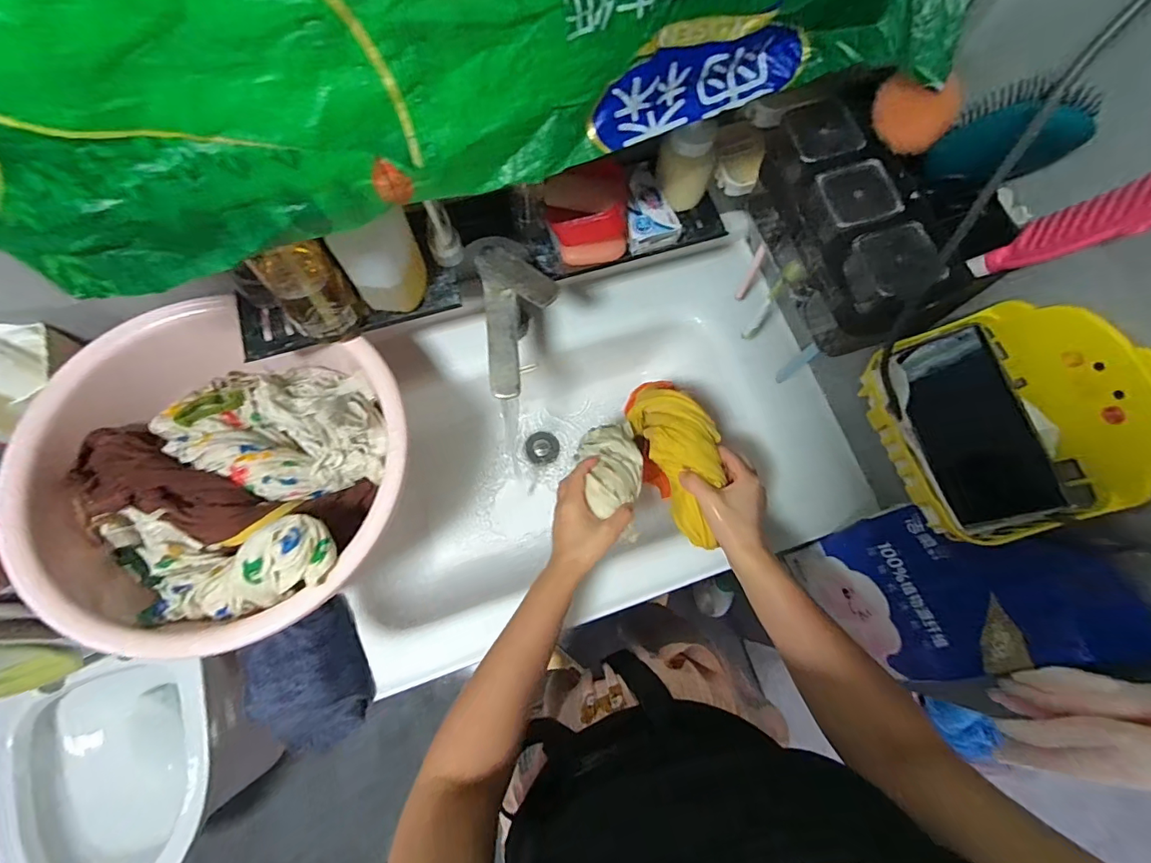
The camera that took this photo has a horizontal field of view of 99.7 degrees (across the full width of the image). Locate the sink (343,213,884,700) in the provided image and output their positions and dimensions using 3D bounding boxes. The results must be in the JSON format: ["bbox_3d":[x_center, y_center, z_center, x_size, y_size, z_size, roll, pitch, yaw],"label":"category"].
[{"bbox_3d":[0.013,0.025,0.732,0.673,0.180,0.441,-18,75,-7],"label":"sink"}]

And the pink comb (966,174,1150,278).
[{"bbox_3d":[0.354,-0.148,0.334,0.013,0.133,0.053,34,84,-8],"label":"pink comb"}]

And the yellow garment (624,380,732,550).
[{"bbox_3d":[0.124,0.026,0.587,0.088,0.074,0.198,-13,67,-5],"label":"yellow garment"}]

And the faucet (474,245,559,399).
[{"bbox_3d":[-0.067,-0.135,0.565,0.095,0.067,0.173,-7,74,-4],"label":"faucet"}]

